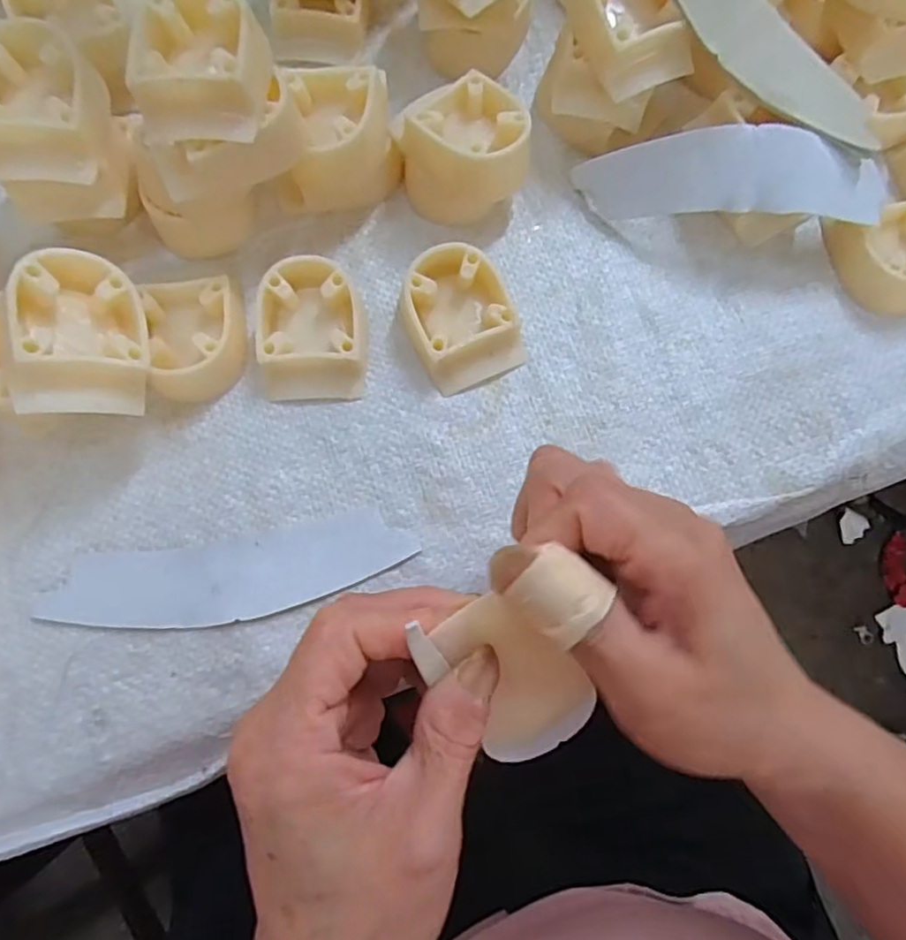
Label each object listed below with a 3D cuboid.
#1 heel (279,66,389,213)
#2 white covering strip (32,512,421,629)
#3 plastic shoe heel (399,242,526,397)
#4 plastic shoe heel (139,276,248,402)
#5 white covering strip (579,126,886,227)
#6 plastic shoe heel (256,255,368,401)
[{"bbox_3d":[-0.053,-0.153,0.291,0.048,0.042,0.053,0,77,-1],"label":"heel"},{"bbox_3d":[-0.093,0.045,0.264,0.149,0.004,0.036,-9,77,-4],"label":"white covering strip"},{"bbox_3d":[0.003,-0.070,0.284,0.050,0.025,0.056,-25,79,-7],"label":"plastic shoe heel"},{"bbox_3d":[-0.116,-0.058,0.279,0.041,0.021,0.051,-2,77,-2],"label":"plastic shoe heel"},{"bbox_3d":[0.129,-0.131,0.289,0.134,0.046,0.029,4,77,-1],"label":"white covering strip"},{"bbox_3d":[-0.063,-0.063,0.281,0.046,0.023,0.057,-2,77,-2],"label":"plastic shoe heel"}]

